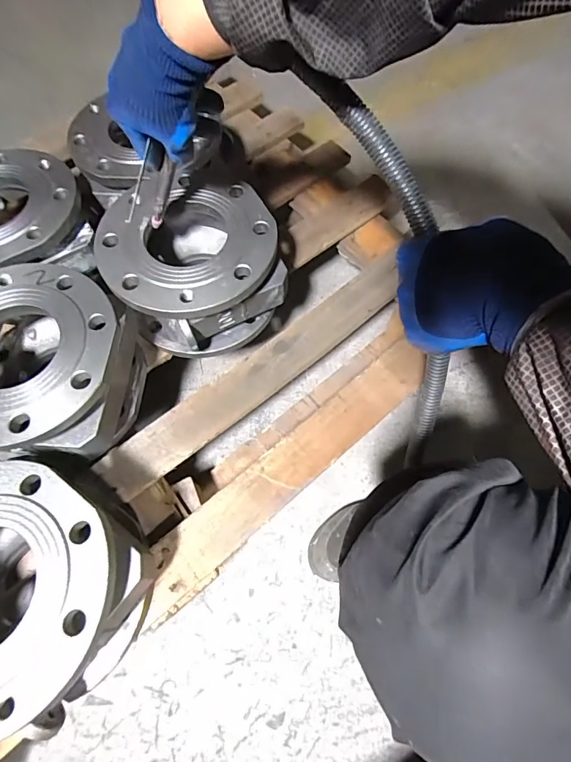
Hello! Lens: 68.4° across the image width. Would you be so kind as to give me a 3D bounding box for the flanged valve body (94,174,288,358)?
[{"bbox_3d":[-0.116,-0.148,0.547,0.202,0.113,0.196,0,65,0],"label":"flanged valve body"}]

